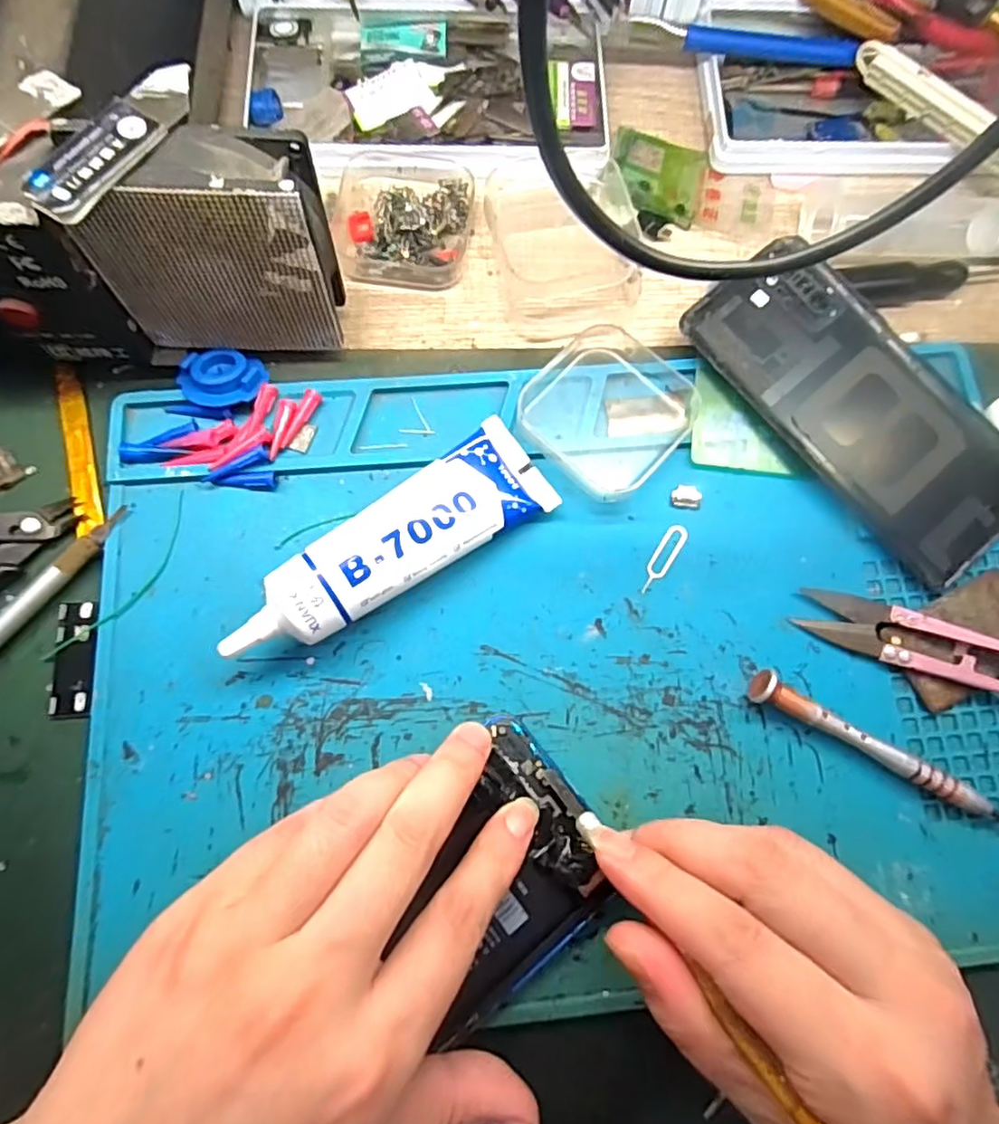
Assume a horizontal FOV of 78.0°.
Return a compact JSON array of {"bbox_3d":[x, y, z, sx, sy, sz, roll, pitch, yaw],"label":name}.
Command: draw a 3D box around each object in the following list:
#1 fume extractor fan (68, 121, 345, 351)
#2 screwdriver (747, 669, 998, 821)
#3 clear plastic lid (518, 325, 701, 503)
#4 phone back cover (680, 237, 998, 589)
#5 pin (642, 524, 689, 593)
[{"bbox_3d":[-0.103,-0.114,0.233,0.080,0.085,0.028,-3,77,-3],"label":"fume extractor fan"},{"bbox_3d":[0.149,0.073,0.233,0.113,0.012,0.012,28,77,5],"label":"screwdriver"},{"bbox_3d":[0.046,-0.065,0.263,0.064,0.013,0.066,42,79,8],"label":"clear plastic lid"},{"bbox_3d":[0.155,-0.067,0.268,0.073,0.011,0.155,-38,81,-10],"label":"phone back cover"},{"bbox_3d":[0.068,-0.002,0.255,0.009,0.004,0.033,33,78,6],"label":"pin"}]

